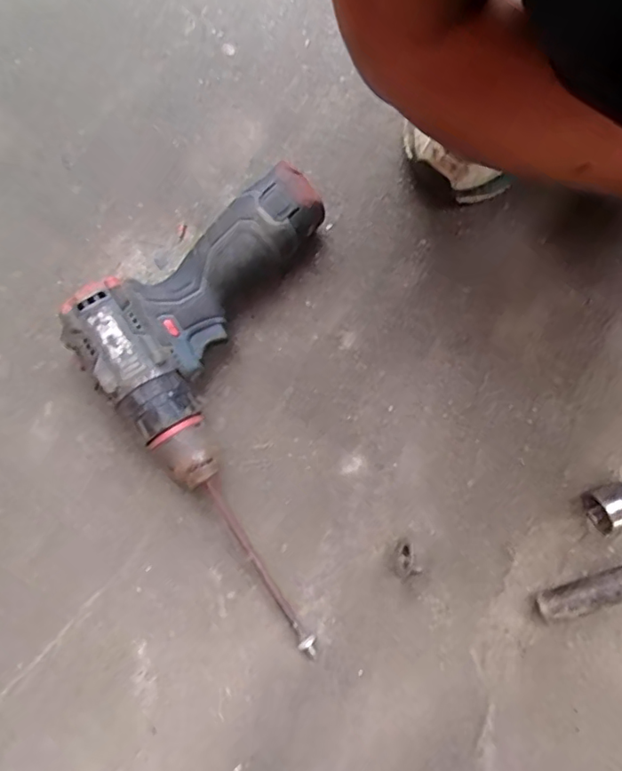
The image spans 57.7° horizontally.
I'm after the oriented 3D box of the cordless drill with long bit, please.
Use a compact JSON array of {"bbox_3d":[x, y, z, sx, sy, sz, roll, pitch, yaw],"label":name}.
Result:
[{"bbox_3d":[-0.015,0.006,0.384,0.190,0.058,0.258,-37,81,-8],"label":"cordless drill with long bit"}]

